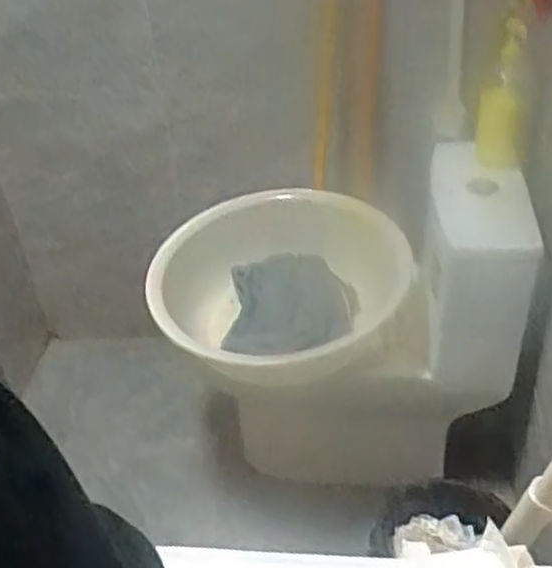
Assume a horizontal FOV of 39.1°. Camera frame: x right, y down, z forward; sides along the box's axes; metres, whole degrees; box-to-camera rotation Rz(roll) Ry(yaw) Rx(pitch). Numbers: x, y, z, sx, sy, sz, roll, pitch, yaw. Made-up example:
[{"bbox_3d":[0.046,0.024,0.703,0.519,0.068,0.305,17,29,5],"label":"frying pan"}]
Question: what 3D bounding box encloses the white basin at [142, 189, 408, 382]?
[{"bbox_3d":[-0.014,0.022,1.422,0.482,0.215,0.376,6,40,15],"label":"white basin"}]

